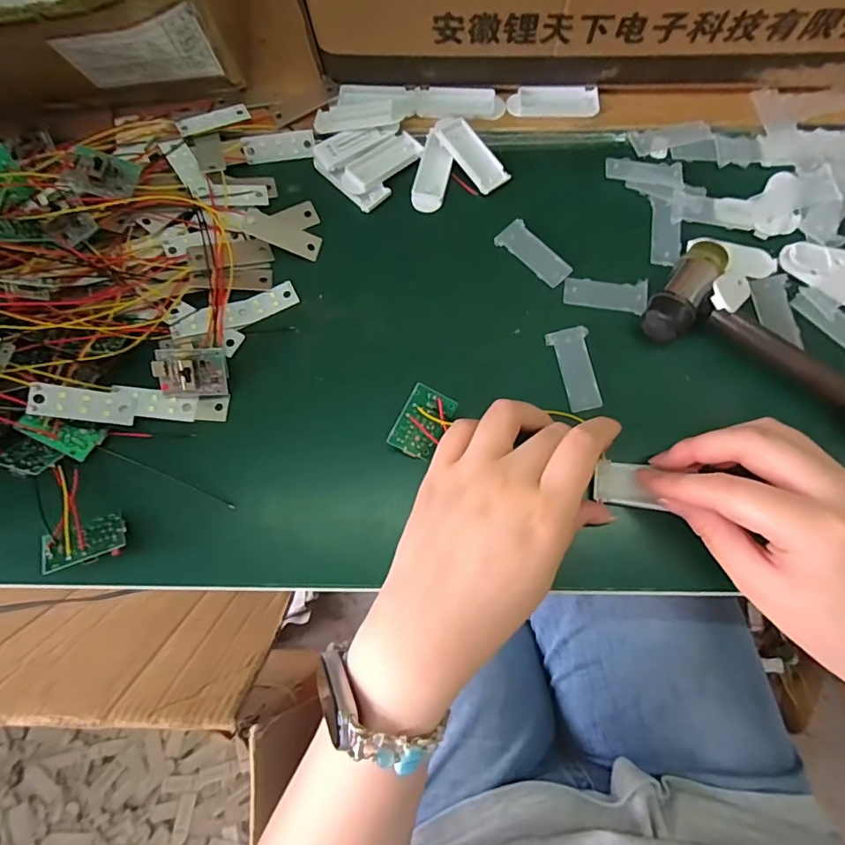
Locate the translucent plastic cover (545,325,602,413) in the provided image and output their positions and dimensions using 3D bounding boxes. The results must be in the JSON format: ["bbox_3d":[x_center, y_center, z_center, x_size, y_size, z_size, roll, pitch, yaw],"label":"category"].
[{"bbox_3d":[0.086,-0.030,0.283,0.020,0.004,0.048,-12,72,-2],"label":"translucent plastic cover"}]

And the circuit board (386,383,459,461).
[{"bbox_3d":[0.000,0.000,0.266,0.025,0.006,0.035,26,95,-16],"label":"circuit board"}]

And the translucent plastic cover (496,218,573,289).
[{"bbox_3d":[0.066,-0.101,0.306,0.020,0.004,0.048,-37,75,-10],"label":"translucent plastic cover"}]

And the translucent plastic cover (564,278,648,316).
[{"bbox_3d":[0.107,-0.076,0.297,0.046,0.004,0.021,11,73,5],"label":"translucent plastic cover"}]

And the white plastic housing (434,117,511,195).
[{"bbox_3d":[0.030,-0.170,0.320,0.022,0.006,0.056,-39,88,-10],"label":"white plastic housing"}]

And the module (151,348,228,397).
[{"bbox_3d":[-0.125,-0.026,0.273,0.036,0.012,0.026,-2,109,-10],"label":"module"}]

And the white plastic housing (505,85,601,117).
[{"bbox_3d":[0.085,-0.207,0.330,0.057,0.009,0.020,1,72,2],"label":"white plastic housing"}]

